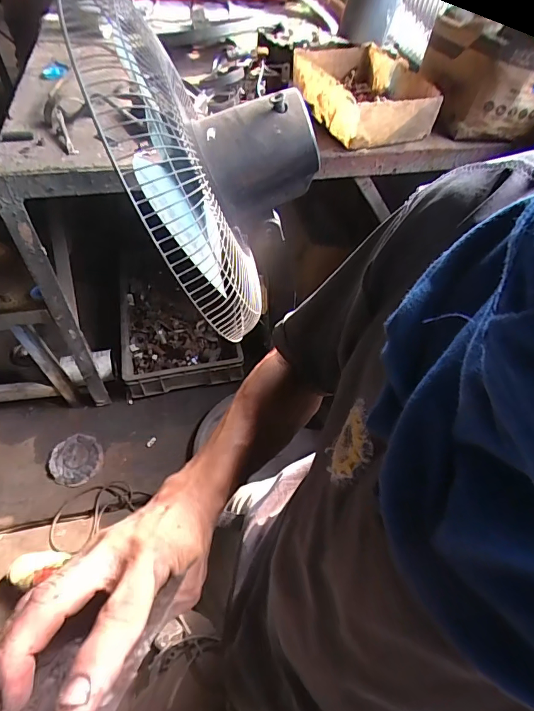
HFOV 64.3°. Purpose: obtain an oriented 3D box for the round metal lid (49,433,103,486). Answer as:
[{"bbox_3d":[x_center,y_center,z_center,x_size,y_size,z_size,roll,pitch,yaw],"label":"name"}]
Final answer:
[{"bbox_3d":[-0.562,0.306,1.254,0.147,0.025,0.146,1,52,-1],"label":"round metal lid"}]

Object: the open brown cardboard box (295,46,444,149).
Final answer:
[{"bbox_3d":[0.208,-0.603,0.963,0.229,0.090,0.362,-15,54,-13],"label":"open brown cardboard box"}]

